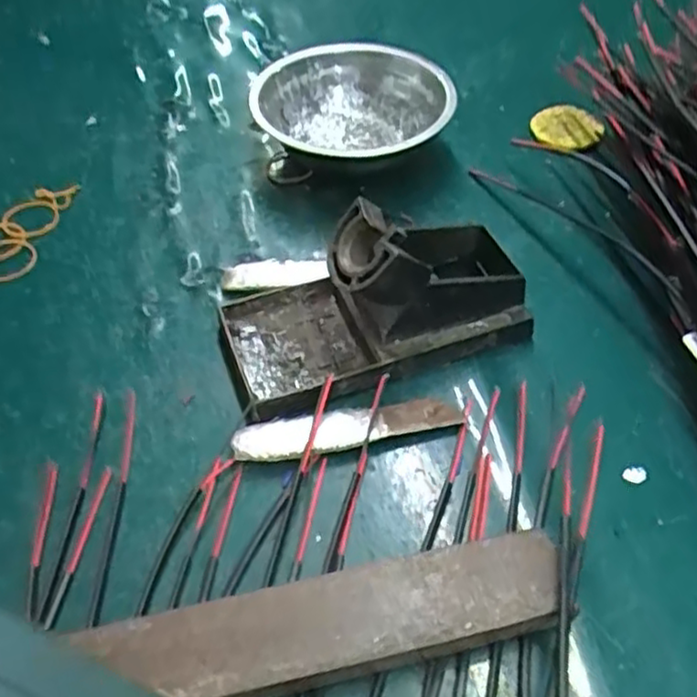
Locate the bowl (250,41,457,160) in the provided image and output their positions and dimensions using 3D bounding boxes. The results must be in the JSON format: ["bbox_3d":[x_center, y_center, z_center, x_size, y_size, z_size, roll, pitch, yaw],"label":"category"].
[{"bbox_3d":[0.002,-0.156,0.483,0.125,0.043,0.125,-1,51,2],"label":"bowl"}]

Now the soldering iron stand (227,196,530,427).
[{"bbox_3d":[0.013,-0.031,0.353,0.150,0.063,0.081,-20,53,-14],"label":"soldering iron stand"}]

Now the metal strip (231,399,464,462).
[{"bbox_3d":[0.000,0.036,0.331,0.104,0.011,0.020,-13,51,-8],"label":"metal strip"}]

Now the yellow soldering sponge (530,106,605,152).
[{"bbox_3d":[0.146,-0.149,0.490,0.046,0.007,0.041,-14,51,-9],"label":"yellow soldering sponge"}]

